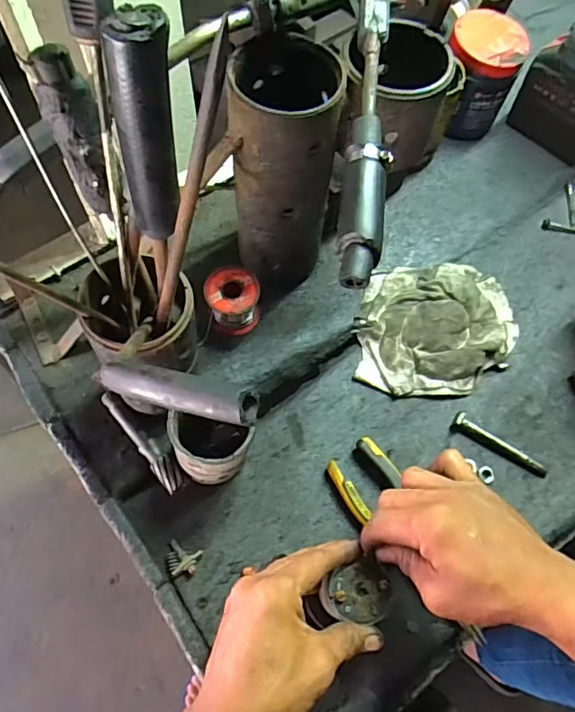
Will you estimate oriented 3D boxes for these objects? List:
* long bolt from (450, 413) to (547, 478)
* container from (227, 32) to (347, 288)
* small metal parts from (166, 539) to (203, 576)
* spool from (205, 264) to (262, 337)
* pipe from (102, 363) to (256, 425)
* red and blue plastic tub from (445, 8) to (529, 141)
[{"bbox_3d":[0.212,0.090,0.523,0.099,0.015,0.016,30,69,11],"label":"long bolt"},{"bbox_3d":[-0.002,-0.164,0.487,0.084,0.218,0.099,8,66,1],"label":"container"},{"bbox_3d":[-0.094,0.180,0.461,0.029,0.010,0.026,20,67,6],"label":"small metal parts"},{"bbox_3d":[-0.055,-0.055,0.535,0.051,0.058,0.045,-15,68,-8],"label":"spool"},{"bbox_3d":[-0.053,0.017,0.241,0.081,0.013,0.017,11,65,23],"label":"pipe"},{"bbox_3d":[0.229,-0.338,0.638,0.086,0.110,0.089,1,66,-2],"label":"red and blue plastic tub"}]

